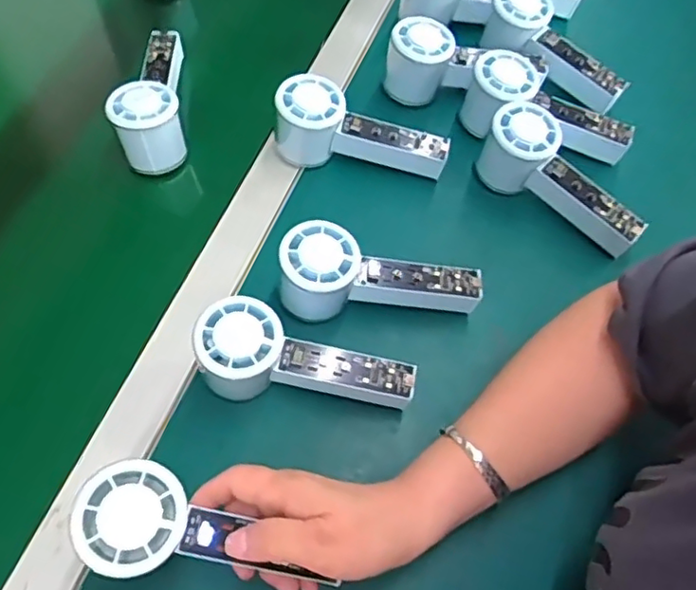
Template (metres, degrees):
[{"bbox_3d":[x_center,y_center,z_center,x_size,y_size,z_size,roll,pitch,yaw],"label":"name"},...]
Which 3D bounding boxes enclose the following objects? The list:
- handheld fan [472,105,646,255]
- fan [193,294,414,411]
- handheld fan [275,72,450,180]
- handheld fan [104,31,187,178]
[{"bbox_3d":[0.180,-0.095,0.518,0.154,0.058,0.056,42,67,5],"label":"handheld fan"},{"bbox_3d":[-0.028,0.047,0.417,0.150,0.059,0.057,9,61,2],"label":"fan"},{"bbox_3d":[0.009,-0.137,0.534,0.154,0.063,0.053,16,60,-10],"label":"handheld fan"},{"bbox_3d":[-0.174,-0.187,0.546,0.052,0.056,0.150,-2,61,-4],"label":"handheld fan"}]

